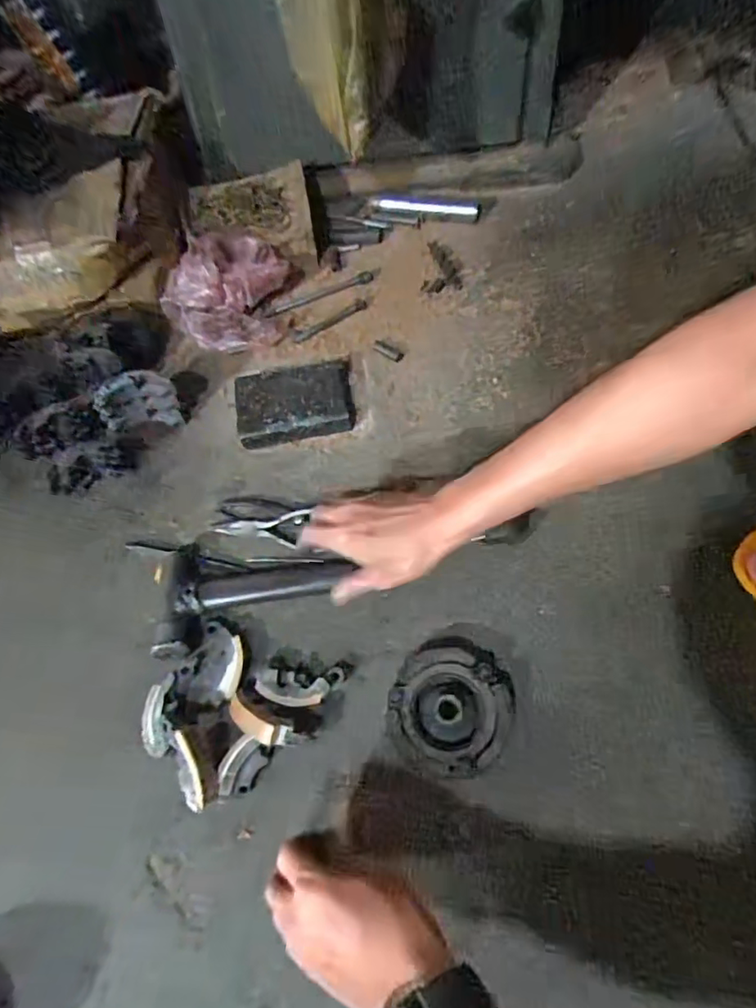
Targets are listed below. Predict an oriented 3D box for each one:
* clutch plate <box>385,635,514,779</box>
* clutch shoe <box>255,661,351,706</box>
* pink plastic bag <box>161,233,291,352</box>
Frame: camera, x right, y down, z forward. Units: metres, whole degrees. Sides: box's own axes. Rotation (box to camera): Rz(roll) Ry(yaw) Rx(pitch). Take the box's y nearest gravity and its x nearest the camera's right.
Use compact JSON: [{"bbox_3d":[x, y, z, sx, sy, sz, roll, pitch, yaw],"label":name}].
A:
[{"bbox_3d":[0.061,0.168,0.456,0.094,0.026,0.101,-2,60,3],"label":"clutch plate"},{"bbox_3d":[-0.063,0.157,0.472,0.078,0.019,0.034,-8,60,-1],"label":"clutch shoe"},{"bbox_3d":[-0.191,-0.270,0.690,0.162,0.084,0.140,-20,61,-8],"label":"pink plastic bag"}]

